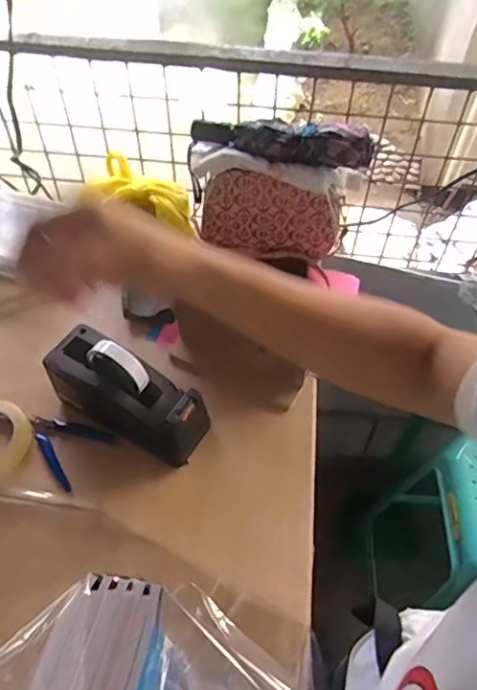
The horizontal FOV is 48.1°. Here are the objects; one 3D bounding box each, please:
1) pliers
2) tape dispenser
[{"bbox_3d":[-0.224,0.121,0.673,0.107,0.007,0.082,28,57,19],"label":"pliers"},{"bbox_3d":[-0.138,0.065,0.662,0.205,0.123,0.073,28,57,19],"label":"tape dispenser"}]

